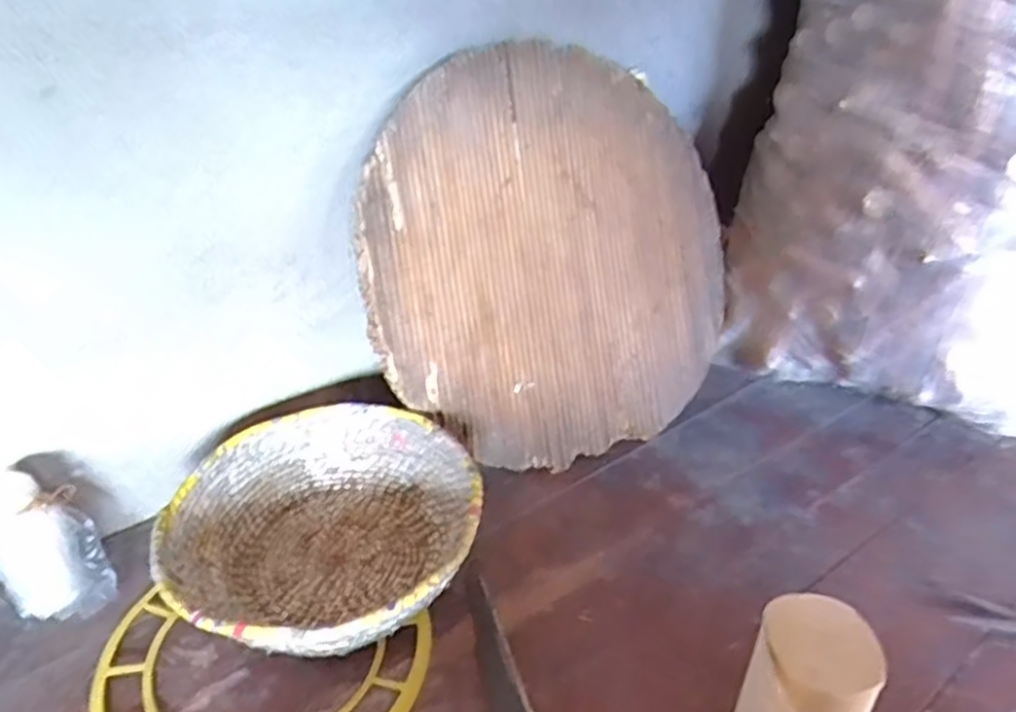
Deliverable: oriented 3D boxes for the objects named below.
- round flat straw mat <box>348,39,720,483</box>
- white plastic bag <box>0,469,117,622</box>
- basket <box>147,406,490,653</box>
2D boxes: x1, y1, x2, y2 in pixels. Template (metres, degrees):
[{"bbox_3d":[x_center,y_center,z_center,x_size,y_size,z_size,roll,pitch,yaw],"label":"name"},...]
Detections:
[{"bbox_3d":[0.059,-0.105,0.807,0.454,0.417,0.019,-15,11,-26],"label":"round flat straw mat"},{"bbox_3d":[-0.371,0.153,0.603,0.070,0.111,0.078,-22,38,-32],"label":"white plastic bag"},{"bbox_3d":[-0.154,0.151,0.636,0.254,0.086,0.250,-9,33,-15],"label":"basket"}]

